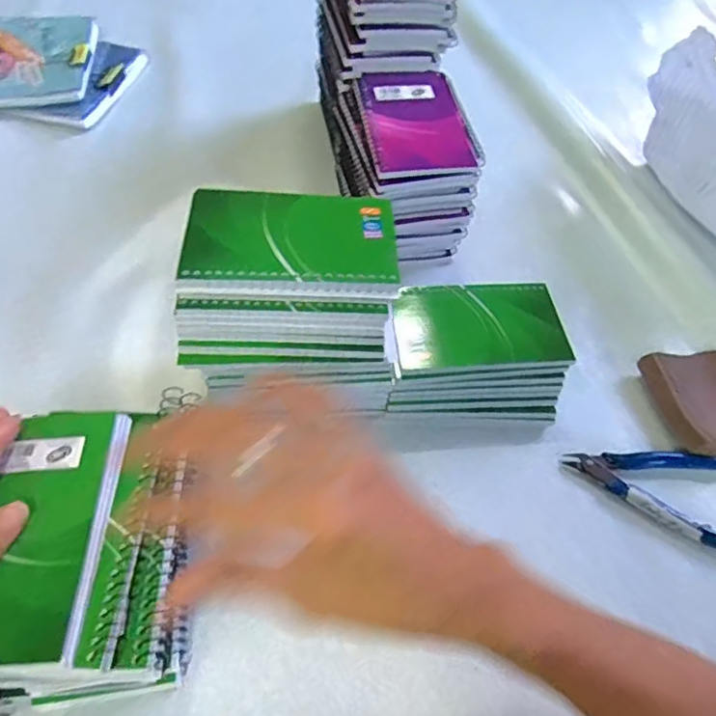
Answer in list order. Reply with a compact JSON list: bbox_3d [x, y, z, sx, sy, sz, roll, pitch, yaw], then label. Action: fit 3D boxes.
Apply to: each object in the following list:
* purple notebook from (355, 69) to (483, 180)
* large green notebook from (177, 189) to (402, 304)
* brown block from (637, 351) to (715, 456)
[{"bbox_3d":[0.049,-0.199,0.500,0.089,0.012,0.143,-6,55,-9],"label":"purple notebook"},{"bbox_3d":[-0.040,-0.074,0.371,0.127,0.012,0.089,1,55,-4],"label":"large green notebook"},{"bbox_3d":[0.279,0.034,0.466,0.086,0.018,0.090,-5,55,-6],"label":"brown block"}]

